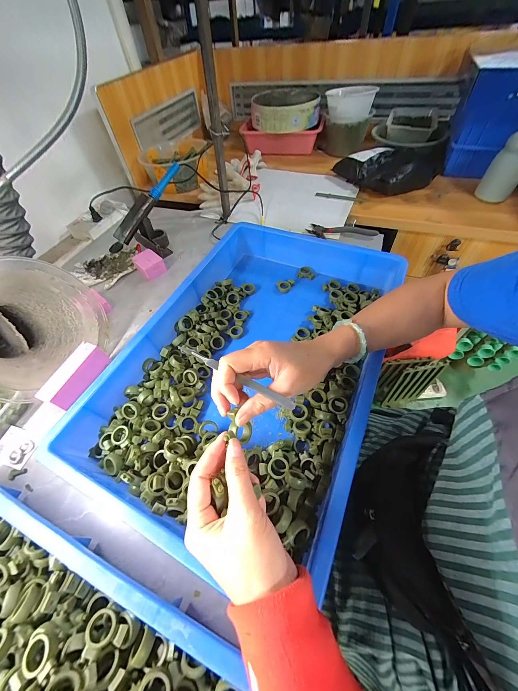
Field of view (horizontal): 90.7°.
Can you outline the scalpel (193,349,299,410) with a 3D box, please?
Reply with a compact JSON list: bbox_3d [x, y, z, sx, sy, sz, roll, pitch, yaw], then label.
[{"bbox_3d":[-0.019,0.034,0.267,0.124,0.006,0.009,26,59,15],"label":"scalpel"}]

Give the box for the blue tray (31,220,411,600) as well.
[{"bbox_3d":[-0.003,0.007,0.428,0.367,0.079,0.547,20,58,18],"label":"blue tray"}]

